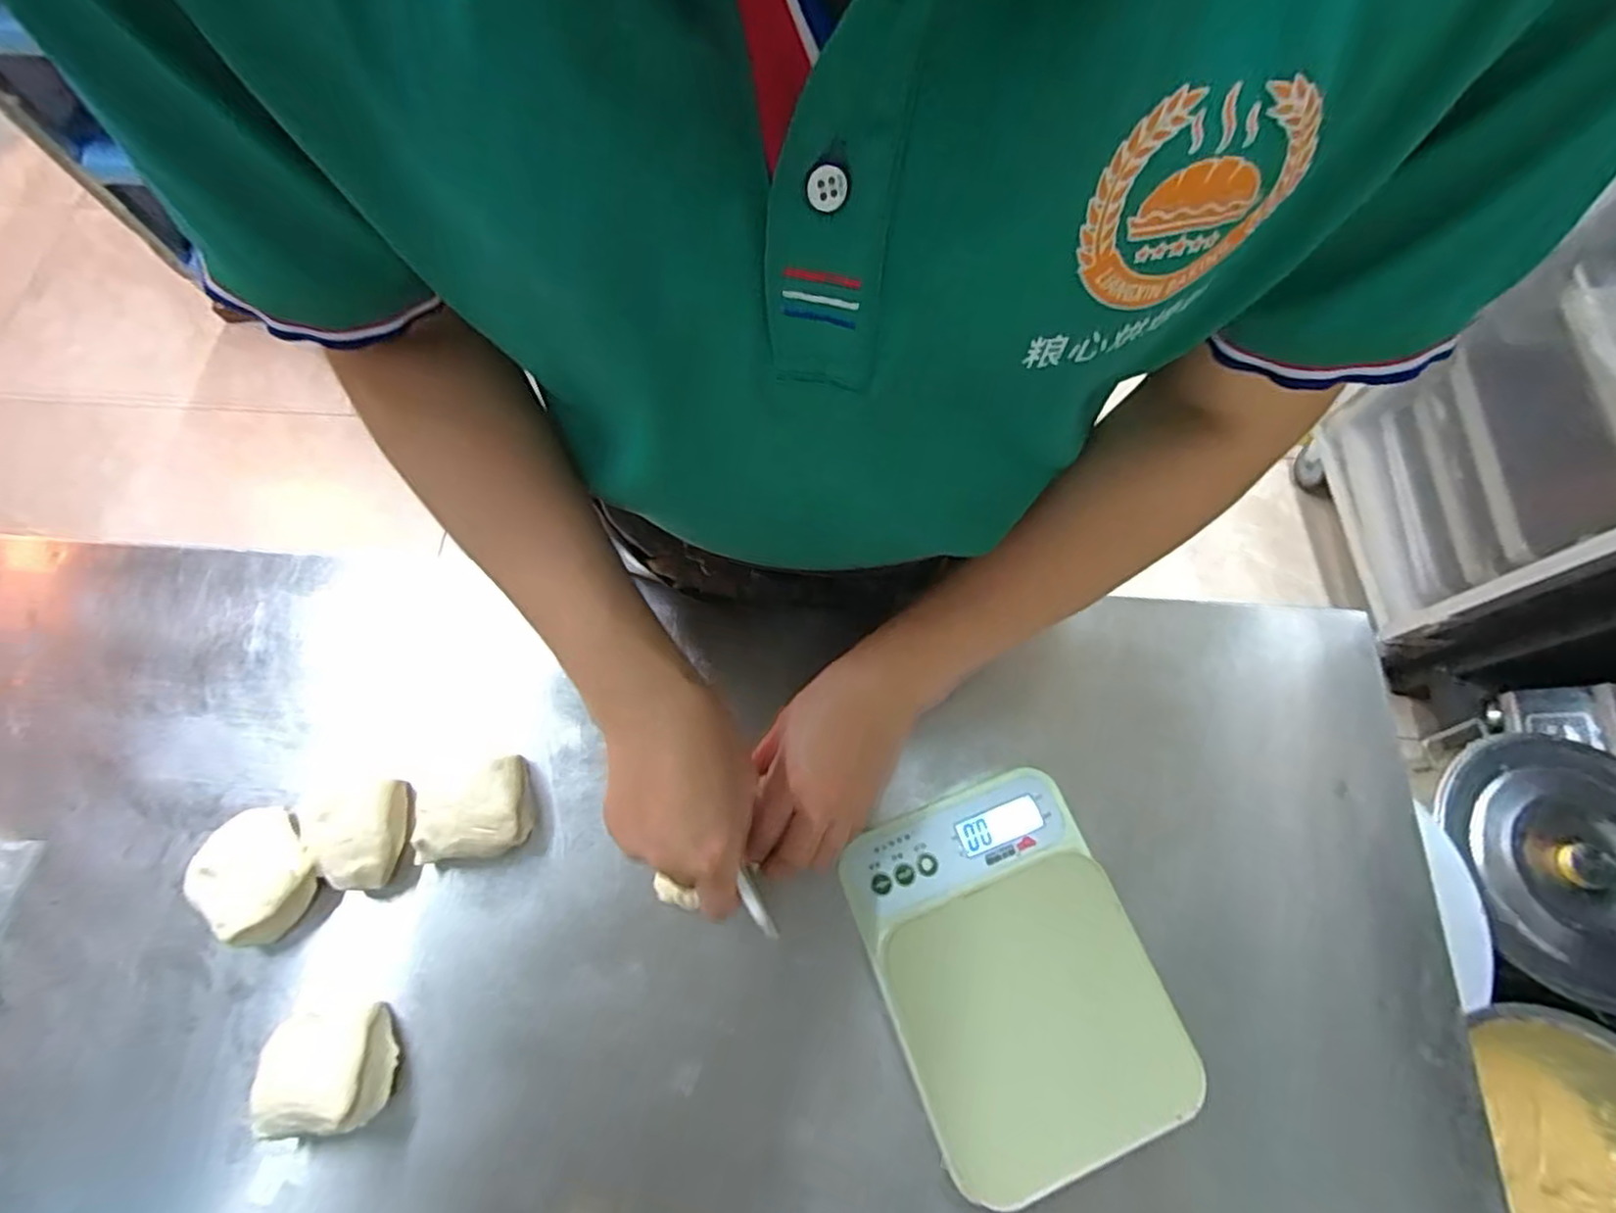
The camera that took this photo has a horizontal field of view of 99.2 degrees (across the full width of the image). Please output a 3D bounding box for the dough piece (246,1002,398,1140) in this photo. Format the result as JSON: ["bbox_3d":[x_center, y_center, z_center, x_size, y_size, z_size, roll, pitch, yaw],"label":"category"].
[{"bbox_3d":[-0.267,0.256,0.380,0.068,0.036,0.057,-10,70,-3],"label":"dough piece"}]

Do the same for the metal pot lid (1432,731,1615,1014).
[{"bbox_3d":[0.962,0.321,0.861,0.293,0.064,0.323,-4,70,-1],"label":"metal pot lid"}]

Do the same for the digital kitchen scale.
[{"bbox_3d":[0.114,0.203,0.398,0.141,0.049,0.184,-19,71,-6],"label":"digital kitchen scale"}]

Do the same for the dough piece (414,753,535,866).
[{"bbox_3d":[-0.207,0.128,0.430,0.070,0.033,0.053,-14,70,-4],"label":"dough piece"}]

